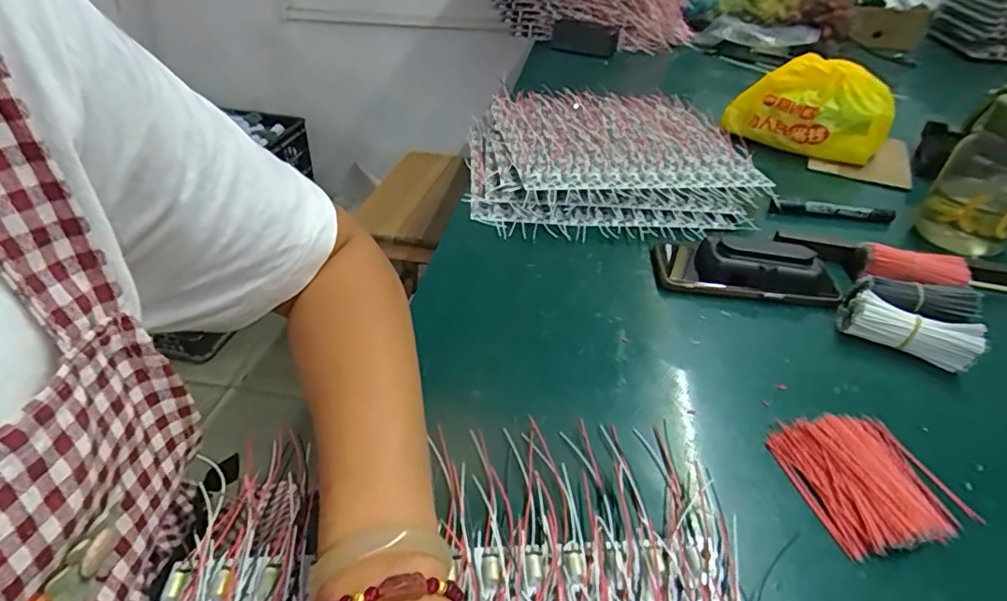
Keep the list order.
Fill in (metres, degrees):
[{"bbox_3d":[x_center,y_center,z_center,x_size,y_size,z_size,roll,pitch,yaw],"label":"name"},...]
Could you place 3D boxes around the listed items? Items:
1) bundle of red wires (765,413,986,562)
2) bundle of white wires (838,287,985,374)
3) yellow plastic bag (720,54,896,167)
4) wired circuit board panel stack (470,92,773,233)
[{"bbox_3d":[0.233,0.112,0.346,0.097,0.014,0.090,-4,40,-11],"label":"bundle of red wires"},{"bbox_3d":[0.332,0.025,0.445,0.090,0.044,0.030,26,44,25],"label":"bundle of white wires"},{"bbox_3d":[0.420,-0.260,0.758,0.205,0.132,0.056,23,44,24],"label":"yellow plastic bag"},{"bbox_3d":[0.127,-0.195,0.704,0.337,0.052,0.337,1,39,-4],"label":"wired circuit board panel stack"}]

